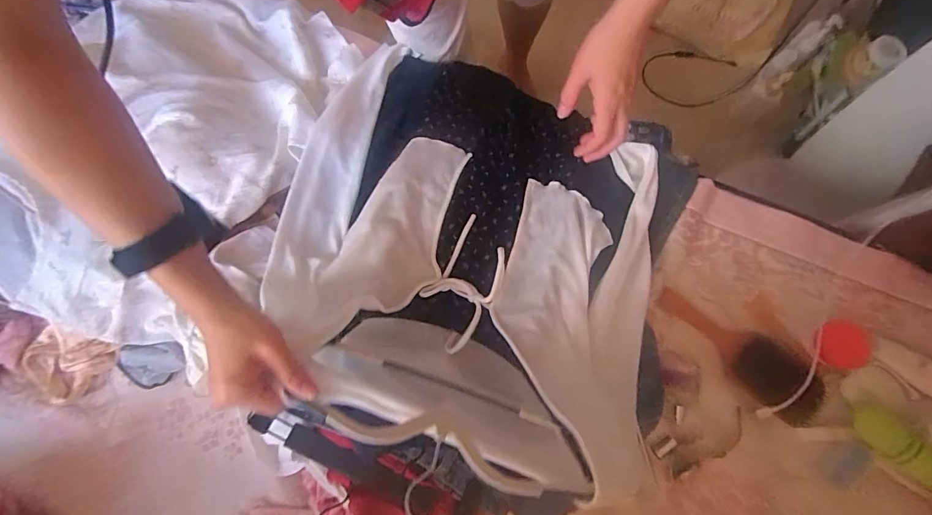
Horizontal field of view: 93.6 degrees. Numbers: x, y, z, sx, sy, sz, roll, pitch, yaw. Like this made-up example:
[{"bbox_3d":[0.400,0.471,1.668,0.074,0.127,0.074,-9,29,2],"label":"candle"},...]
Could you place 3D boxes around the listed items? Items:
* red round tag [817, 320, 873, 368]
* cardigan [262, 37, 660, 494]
[{"bbox_3d":[0.508,0.117,0.586,0.058,0.010,0.065,12,73,20],"label":"red round tag"},{"bbox_3d":[0.003,-0.027,0.527,0.492,0.148,0.425,17,76,4],"label":"cardigan"}]

